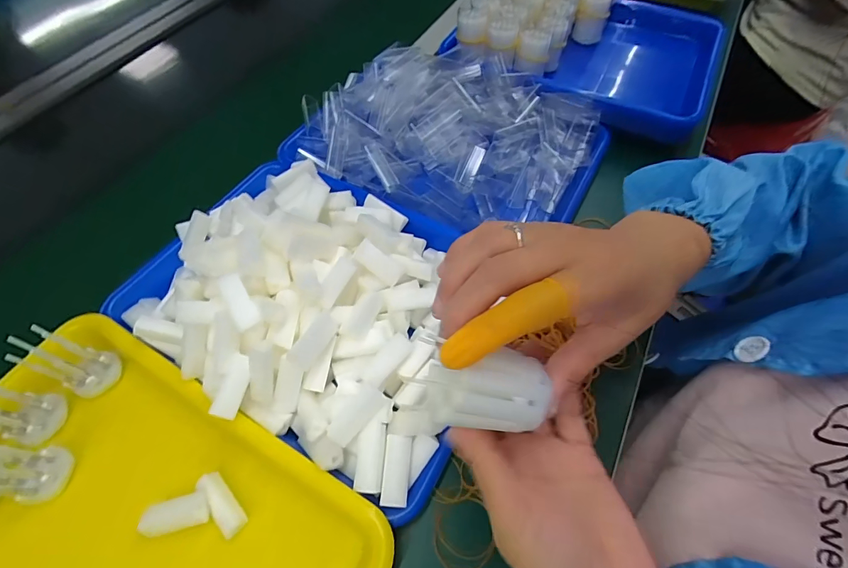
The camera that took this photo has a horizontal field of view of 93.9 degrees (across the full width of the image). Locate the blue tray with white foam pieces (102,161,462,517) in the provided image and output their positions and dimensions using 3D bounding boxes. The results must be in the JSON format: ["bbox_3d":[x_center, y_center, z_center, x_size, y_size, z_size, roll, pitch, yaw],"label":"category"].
[{"bbox_3d":[-0.094,-0.008,0.346,0.329,0.073,0.237,26,64,17],"label":"blue tray with white foam pieces"}]

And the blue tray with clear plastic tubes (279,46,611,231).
[{"bbox_3d":[0.027,-0.172,0.463,0.340,0.067,0.243,19,62,13],"label":"blue tray with clear plastic tubes"}]

